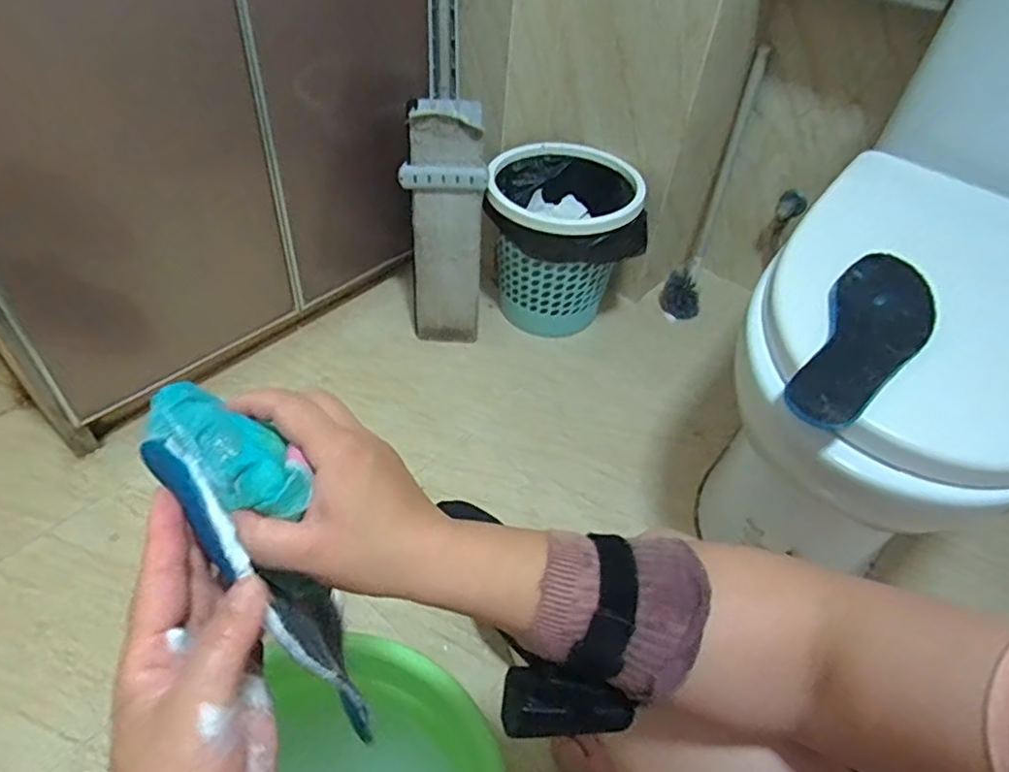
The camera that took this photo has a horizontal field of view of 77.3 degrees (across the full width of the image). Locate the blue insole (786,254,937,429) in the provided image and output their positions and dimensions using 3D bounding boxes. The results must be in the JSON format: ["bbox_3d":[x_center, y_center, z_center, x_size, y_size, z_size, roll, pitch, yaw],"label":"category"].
[{"bbox_3d":[0.350,-0.046,0.605,0.092,0.015,0.271,28,52,19],"label":"blue insole"}]

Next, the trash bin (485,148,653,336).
[{"bbox_3d":[0.102,-0.260,1.192,0.272,0.286,0.229,5,46,-1],"label":"trash bin"}]

